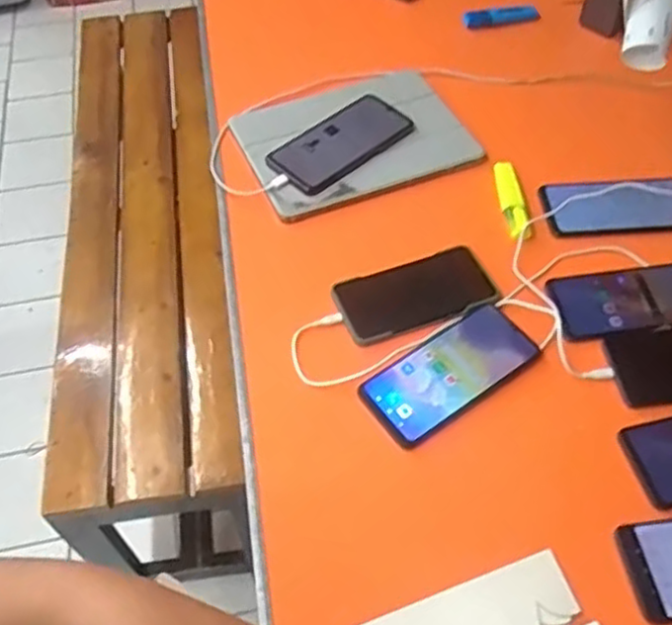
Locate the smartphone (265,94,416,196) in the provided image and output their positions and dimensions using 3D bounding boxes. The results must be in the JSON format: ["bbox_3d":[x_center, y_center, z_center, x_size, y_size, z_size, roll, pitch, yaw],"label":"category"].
[{"bbox_3d":[0.007,-0.194,0.813,0.167,0.006,0.078,-34,71,-20],"label":"smartphone"}]

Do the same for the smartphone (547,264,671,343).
[{"bbox_3d":[0.298,-0.013,0.702,0.165,0.004,0.076,-7,55,-5],"label":"smartphone"}]

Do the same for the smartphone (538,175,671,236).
[{"bbox_3d":[0.310,-0.121,0.776,0.167,0.007,0.085,-5,55,-4],"label":"smartphone"}]

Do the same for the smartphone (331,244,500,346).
[{"bbox_3d":[0.079,-0.020,0.704,0.155,0.007,0.079,-18,57,-13],"label":"smartphone"}]

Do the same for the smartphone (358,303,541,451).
[{"bbox_3d":[0.107,0.053,0.651,0.165,0.005,0.075,-32,61,-20],"label":"smartphone"}]

